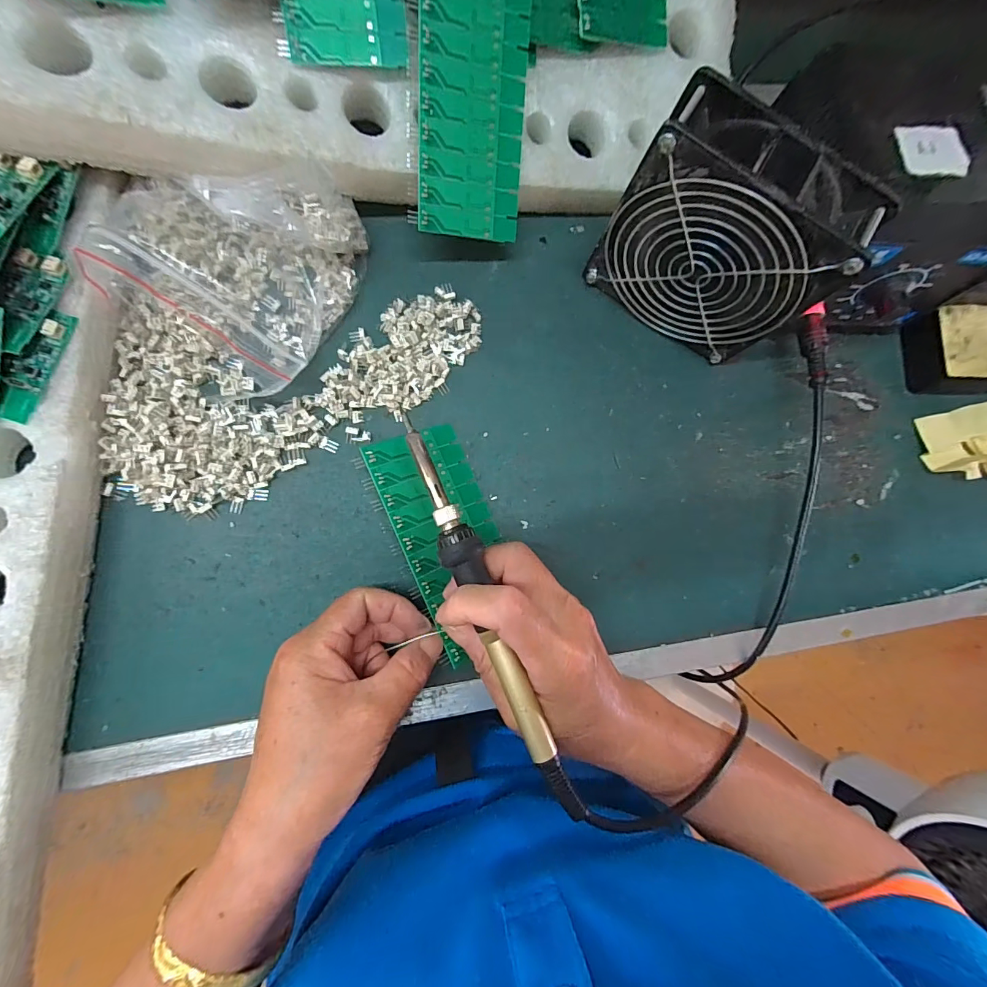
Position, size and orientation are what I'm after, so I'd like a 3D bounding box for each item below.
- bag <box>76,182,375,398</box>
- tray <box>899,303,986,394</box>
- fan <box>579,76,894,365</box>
[{"bbox_3d":[-0.153,-0.140,0.262,0.134,0.034,0.136,31,82,-3],"label":"bag"},{"bbox_3d":[0.351,-0.107,0.329,0.072,0.026,0.063,-11,86,-8],"label":"tray"},{"bbox_3d":[0.127,-0.144,0.259,0.123,0.120,0.047,33,82,-3],"label":"fan"}]

